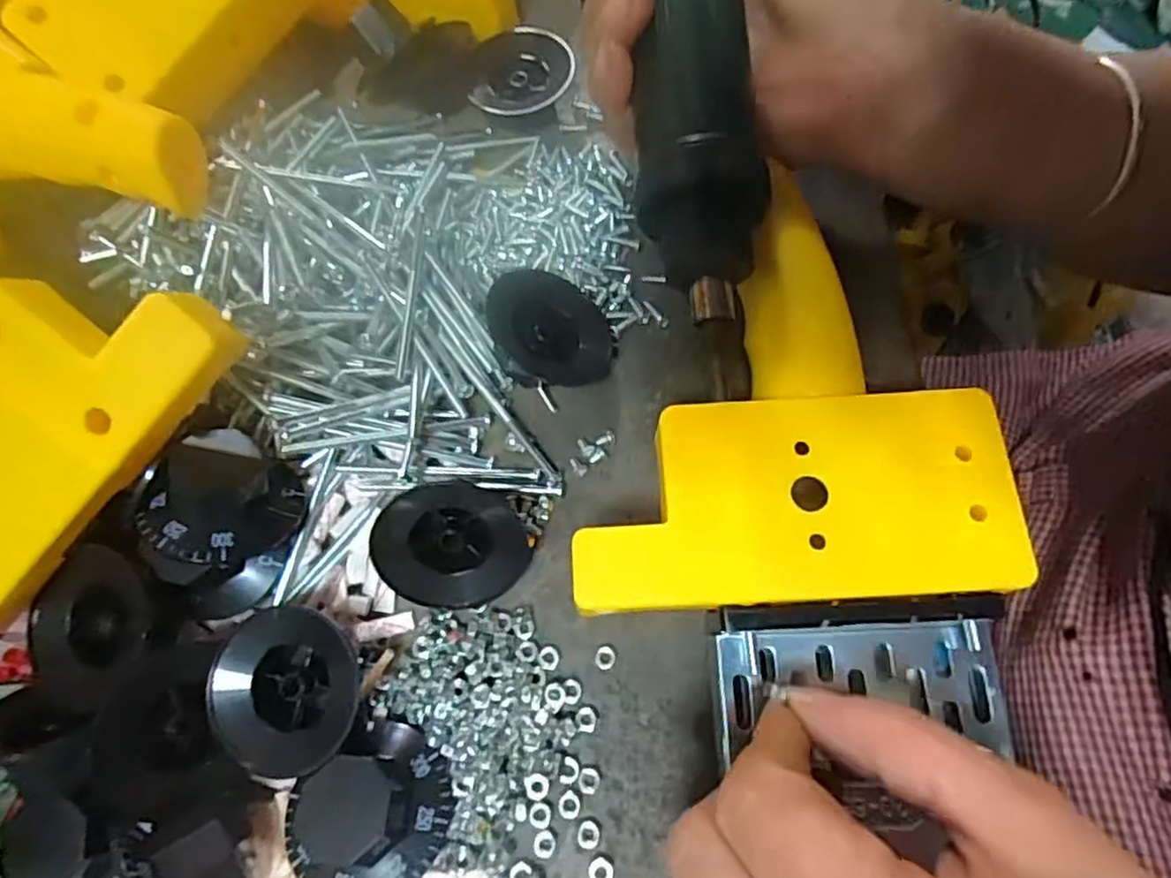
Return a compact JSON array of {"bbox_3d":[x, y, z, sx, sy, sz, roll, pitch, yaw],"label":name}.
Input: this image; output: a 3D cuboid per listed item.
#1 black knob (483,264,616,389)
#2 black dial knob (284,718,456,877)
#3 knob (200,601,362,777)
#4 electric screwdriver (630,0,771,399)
[{"bbox_3d":[-0.011,-0.039,0.248,0.051,0.021,0.046,6,70,-25],"label":"black knob"},{"bbox_3d":[-0.062,0.109,0.194,0.041,0.024,0.048,24,71,12],"label":"black dial knob"},{"bbox_3d":[-0.092,0.080,0.211,0.045,0.020,0.045,-1,68,3],"label":"knob"},{"bbox_3d":[0.034,-0.128,0.224,0.041,0.035,0.232,-4,82,1],"label":"electric screwdriver"}]

